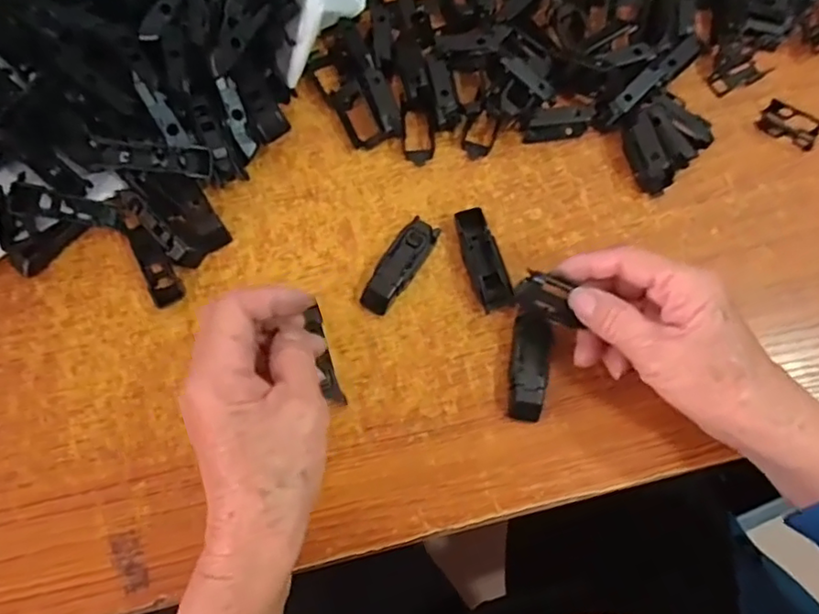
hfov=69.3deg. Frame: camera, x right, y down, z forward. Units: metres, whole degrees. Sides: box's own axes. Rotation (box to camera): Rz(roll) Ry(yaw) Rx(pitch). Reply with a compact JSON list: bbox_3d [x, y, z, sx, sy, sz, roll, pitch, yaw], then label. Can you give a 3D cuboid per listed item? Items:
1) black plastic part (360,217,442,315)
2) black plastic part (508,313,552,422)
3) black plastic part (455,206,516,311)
[{"bbox_3d":[-0.006,-0.027,0.374,0.022,0.016,0.067,33,77,8],"label":"black plastic part"},{"bbox_3d":[0.072,0.036,0.356,0.022,0.017,0.062,8,74,2],"label":"black plastic part"},{"bbox_3d":[0.046,-0.030,0.376,0.020,0.014,0.065,-17,75,-5],"label":"black plastic part"}]

